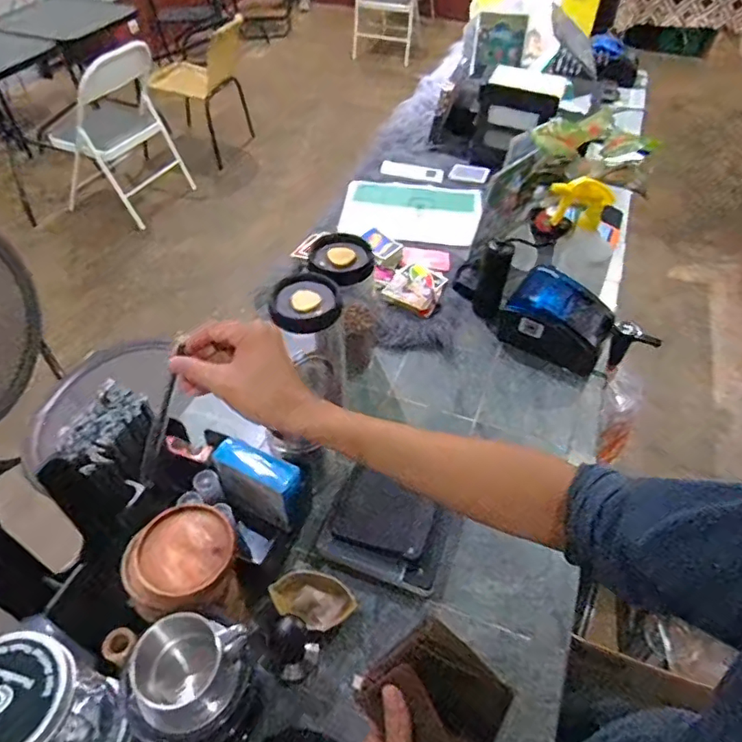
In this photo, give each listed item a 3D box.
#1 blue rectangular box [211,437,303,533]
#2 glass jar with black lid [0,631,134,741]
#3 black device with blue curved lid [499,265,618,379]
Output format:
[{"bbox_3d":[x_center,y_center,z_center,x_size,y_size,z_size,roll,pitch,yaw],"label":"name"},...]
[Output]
[{"bbox_3d":[-0.149,0.149,0.726,0.119,0.092,0.052,19,51,15],"label":"blue rectangular box"},{"bbox_3d":[-0.265,0.283,0.452,0.095,0.154,0.081,28,54,21],"label":"glass jar with black lid"},{"bbox_3d":[0.329,-0.092,0.961,0.171,0.107,0.120,24,53,19],"label":"black device with blue curved lid"}]

